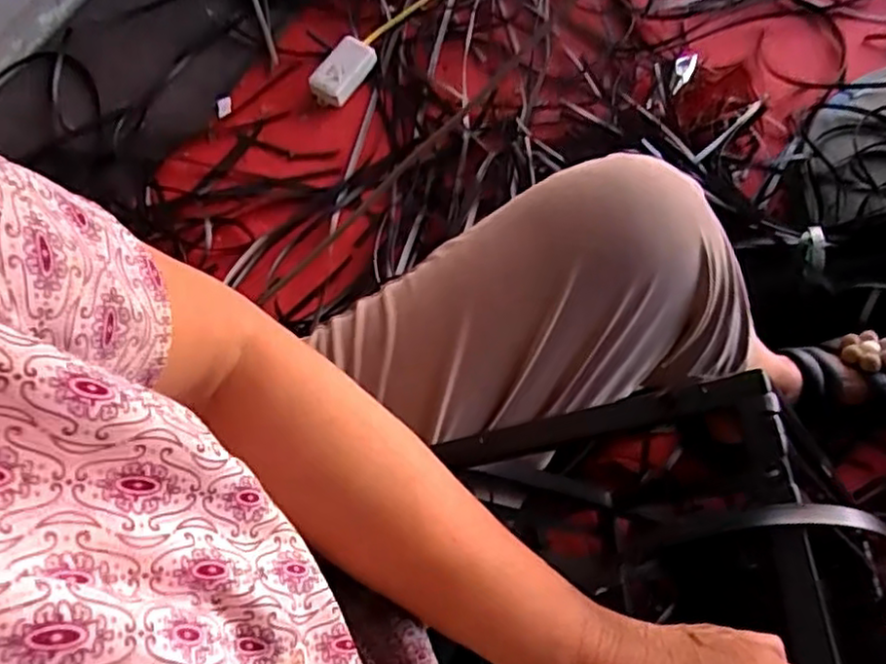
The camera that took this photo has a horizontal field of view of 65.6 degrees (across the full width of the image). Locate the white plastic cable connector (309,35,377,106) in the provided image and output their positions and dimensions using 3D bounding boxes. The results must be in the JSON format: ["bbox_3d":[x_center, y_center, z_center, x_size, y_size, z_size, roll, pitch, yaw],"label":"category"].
[{"bbox_3d":[-0.150,-0.390,1.031,0.061,0.028,0.109,33,74,14],"label":"white plastic cable connector"}]

